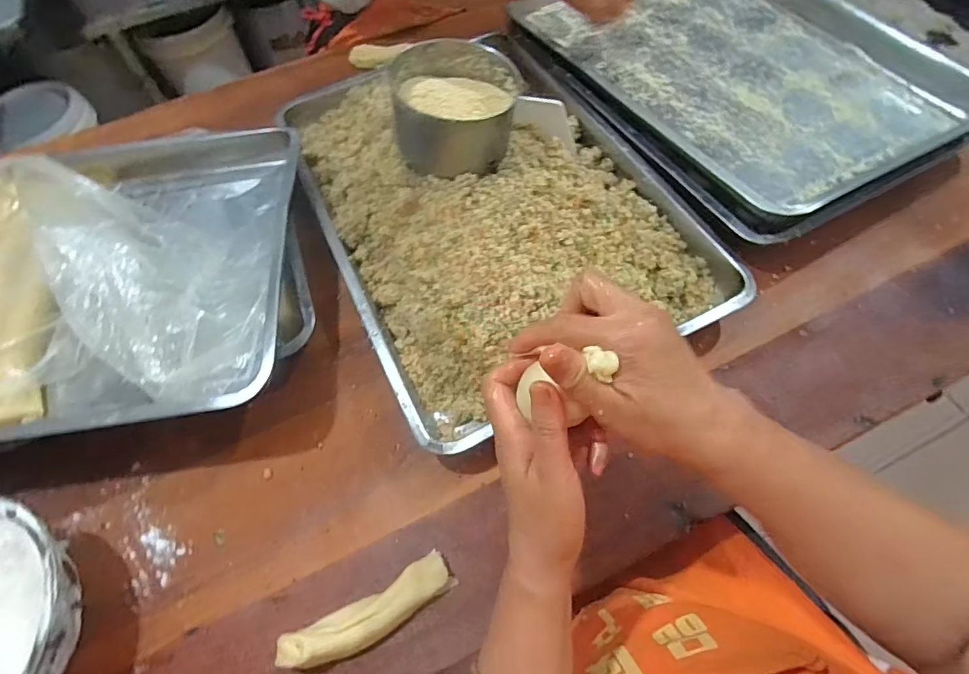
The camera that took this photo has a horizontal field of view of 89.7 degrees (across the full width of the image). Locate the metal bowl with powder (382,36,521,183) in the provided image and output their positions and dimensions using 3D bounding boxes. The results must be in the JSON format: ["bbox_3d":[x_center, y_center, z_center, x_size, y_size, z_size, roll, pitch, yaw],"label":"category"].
[{"bbox_3d":[-0.033,-0.257,0.548,0.136,0.081,0.135,-2,60,3],"label":"metal bowl with powder"}]

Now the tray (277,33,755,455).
[{"bbox_3d":[-0.008,-0.195,0.604,0.391,0.089,0.586,-24,66,-12],"label":"tray"}]

